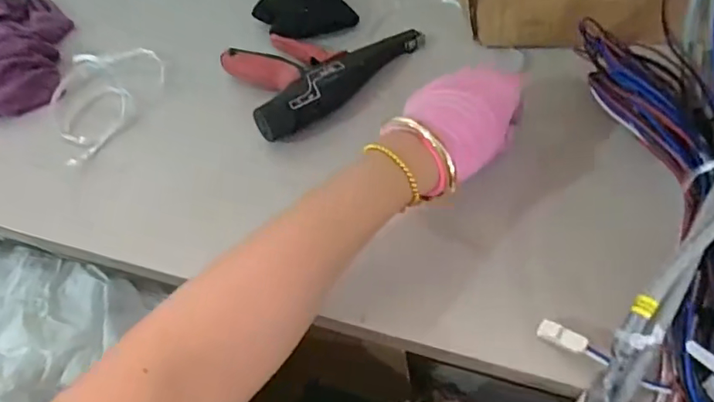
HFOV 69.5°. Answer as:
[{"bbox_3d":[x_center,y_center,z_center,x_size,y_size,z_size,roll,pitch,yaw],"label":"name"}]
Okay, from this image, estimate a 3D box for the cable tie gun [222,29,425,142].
[{"bbox_3d":[-0.035,-0.136,0.492,0.186,0.030,0.136,-36,58,-20],"label":"cable tie gun"}]

